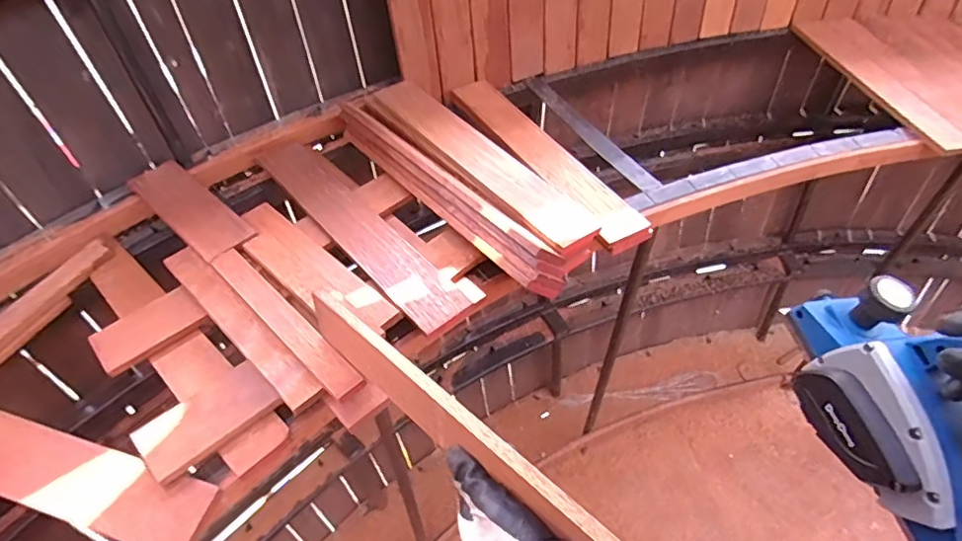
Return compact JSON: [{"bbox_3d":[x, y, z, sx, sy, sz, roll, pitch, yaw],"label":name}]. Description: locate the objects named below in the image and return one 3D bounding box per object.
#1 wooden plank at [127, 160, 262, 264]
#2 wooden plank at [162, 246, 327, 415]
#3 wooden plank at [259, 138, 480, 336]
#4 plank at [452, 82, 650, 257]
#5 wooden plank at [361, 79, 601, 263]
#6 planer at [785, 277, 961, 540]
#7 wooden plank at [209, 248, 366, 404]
[{"bbox_3d":[-0.366,-0.081,0.706,0.213,0.009,0.067,36,59,28],"label":"wooden plank"},{"bbox_3d":[-0.259,0.050,0.595,0.278,0.018,0.035,37,59,28],"label":"wooden plank"},{"bbox_3d":[-0.164,-0.062,0.708,0.066,0.013,0.409,-33,56,-25],"label":"wooden plank"},{"bbox_3d":[0.083,-0.175,0.815,0.066,0.022,0.416,-24,53,-18],"label":"plank"},{"bbox_3d":[-0.013,-0.158,0.768,0.081,0.025,0.429,-33,56,-25],"label":"wooden plank"},{"bbox_3d":[0.370,0.118,0.445,0.124,0.138,0.288,-13,57,-10],"label":"planer"},{"bbox_3d":[-0.208,0.048,0.585,0.031,0.008,0.247,-37,58,-27],"label":"wooden plank"}]

